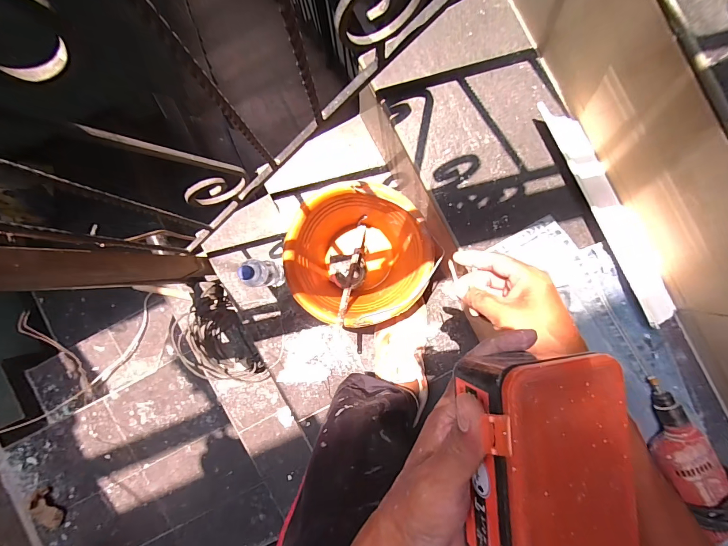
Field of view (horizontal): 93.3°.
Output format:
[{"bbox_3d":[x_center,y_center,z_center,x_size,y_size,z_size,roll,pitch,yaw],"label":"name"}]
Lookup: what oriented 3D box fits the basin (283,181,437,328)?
[{"bbox_3d":[-0.009,-0.034,0.684,0.249,0.174,0.239,0,91,0],"label":"basin"}]

